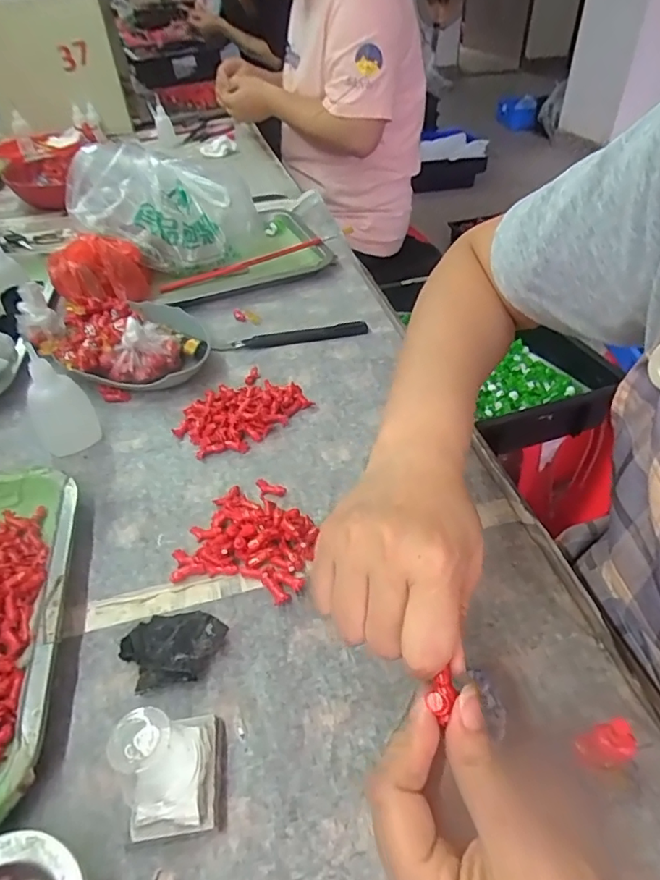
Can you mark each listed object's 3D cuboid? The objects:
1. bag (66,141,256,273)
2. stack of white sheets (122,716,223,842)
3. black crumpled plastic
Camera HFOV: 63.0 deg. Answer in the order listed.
[{"bbox_3d":[-0.199,-0.283,0.668,0.215,0.129,0.128,-15,42,-13],"label":"bag"},{"bbox_3d":[-0.075,0.160,0.257,0.042,0.017,0.047,-7,43,-3],"label":"stack of white sheets"},{"bbox_3d":[-0.091,0.118,0.309,0.060,0.011,0.046,-5,42,-1],"label":"black crumpled plastic"}]

